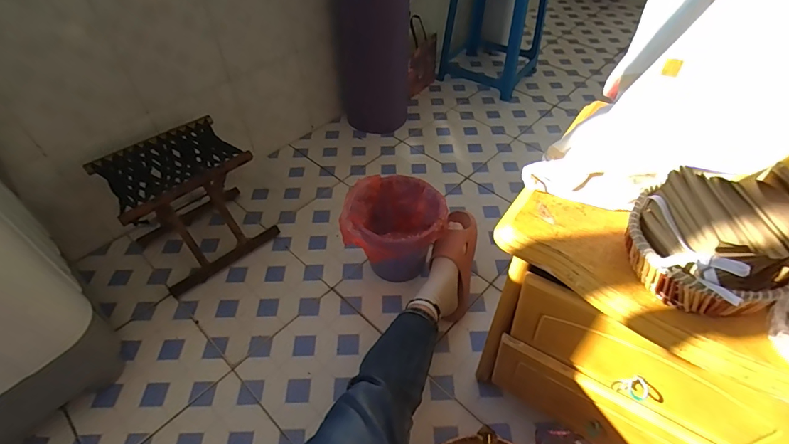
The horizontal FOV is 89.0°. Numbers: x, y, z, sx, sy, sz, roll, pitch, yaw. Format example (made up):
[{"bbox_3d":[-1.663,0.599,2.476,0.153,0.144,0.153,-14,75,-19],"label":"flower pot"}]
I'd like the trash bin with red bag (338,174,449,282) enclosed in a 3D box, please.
[{"bbox_3d":[0.003,0.036,1.075,0.245,0.233,0.239,6,48,6],"label":"trash bin with red bag"}]

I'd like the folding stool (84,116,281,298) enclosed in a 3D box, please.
[{"bbox_3d":[-0.567,-0.057,1.113,0.311,0.310,0.271,-36,56,-28],"label":"folding stool"}]

